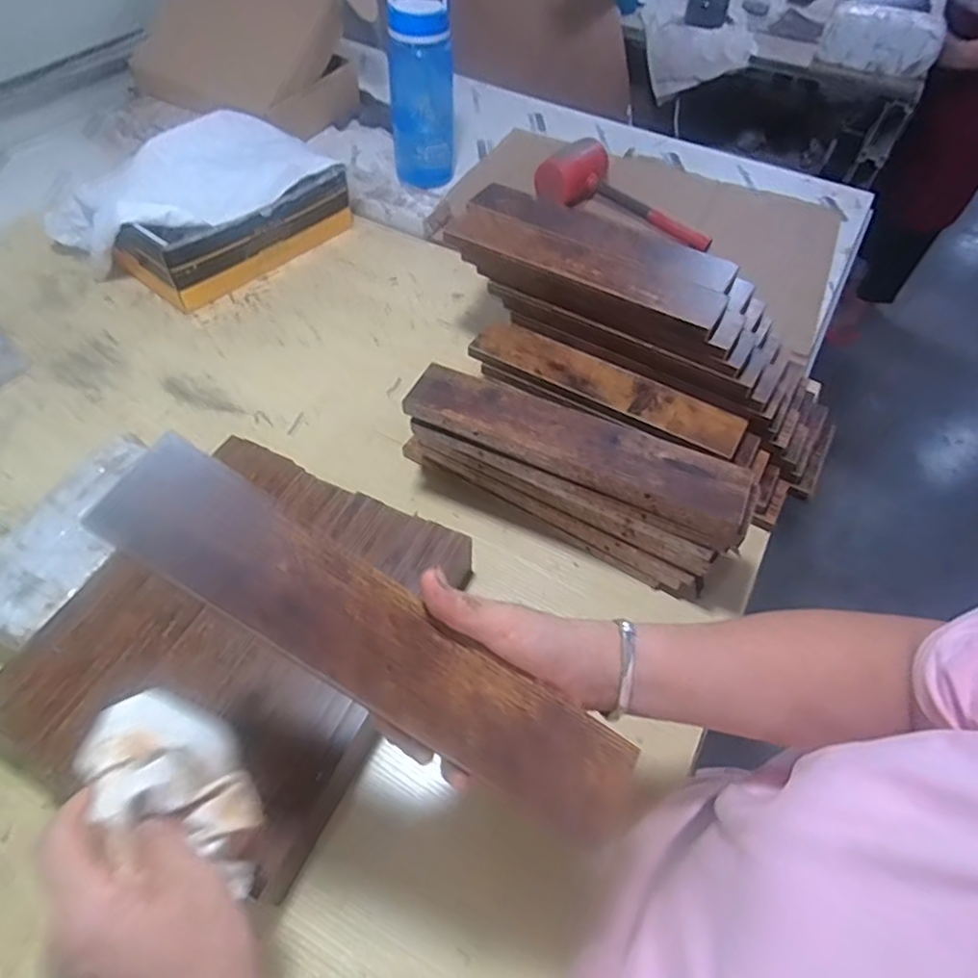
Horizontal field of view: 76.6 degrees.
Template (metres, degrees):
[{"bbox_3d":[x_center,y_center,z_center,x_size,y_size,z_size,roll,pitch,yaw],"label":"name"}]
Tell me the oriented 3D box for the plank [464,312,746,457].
[{"bbox_3d":[0.127,-0.120,0.680,0.305,0.019,0.065,26,56,15],"label":"plank"}]

